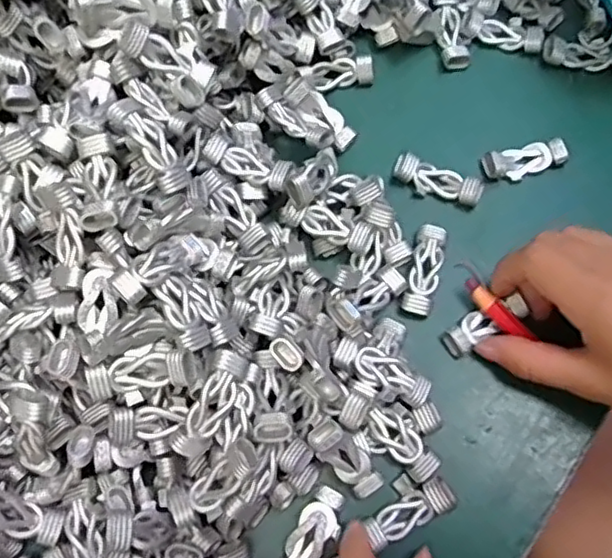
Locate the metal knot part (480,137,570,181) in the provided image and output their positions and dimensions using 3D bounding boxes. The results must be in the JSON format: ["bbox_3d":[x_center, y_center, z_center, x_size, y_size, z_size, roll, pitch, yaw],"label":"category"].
[{"bbox_3d":[0.113,-0.062,0.337,0.042,0.009,0.016,-13,75,-4],"label":"metal knot part"}]

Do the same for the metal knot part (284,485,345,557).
[{"bbox_3d":[0.003,0.113,0.288,0.018,0.007,0.043,30,77,8],"label":"metal knot part"}]

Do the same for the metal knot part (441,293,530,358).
[{"bbox_3d":[0.084,0.022,0.313,0.039,0.010,0.014,-30,77,-7],"label":"metal knot part"}]

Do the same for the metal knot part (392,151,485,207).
[{"bbox_3d":[0.067,-0.051,0.334,0.045,0.007,0.016,22,76,6],"label":"metal knot part"}]

